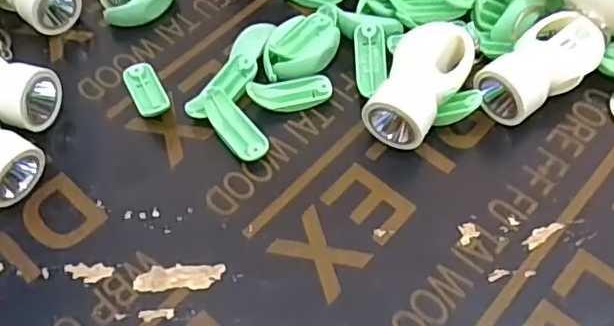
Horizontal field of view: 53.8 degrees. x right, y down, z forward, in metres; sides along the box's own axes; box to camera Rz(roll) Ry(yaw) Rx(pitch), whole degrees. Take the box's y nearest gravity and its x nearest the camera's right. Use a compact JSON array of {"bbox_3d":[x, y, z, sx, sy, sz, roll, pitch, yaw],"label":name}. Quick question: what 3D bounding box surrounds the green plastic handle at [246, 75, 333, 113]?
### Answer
[{"bbox_3d":[-0.008,-0.035,0.296,0.040,0.014,0.015,-15,58,-7],"label":"green plastic handle"}]

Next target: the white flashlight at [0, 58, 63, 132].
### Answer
[{"bbox_3d":[-0.149,-0.040,0.285,0.061,0.026,0.030,24,59,-8],"label":"white flashlight"}]

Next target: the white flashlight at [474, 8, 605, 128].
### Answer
[{"bbox_3d":[0.109,-0.043,0.288,0.061,0.031,0.031,-33,62,-17],"label":"white flashlight"}]

